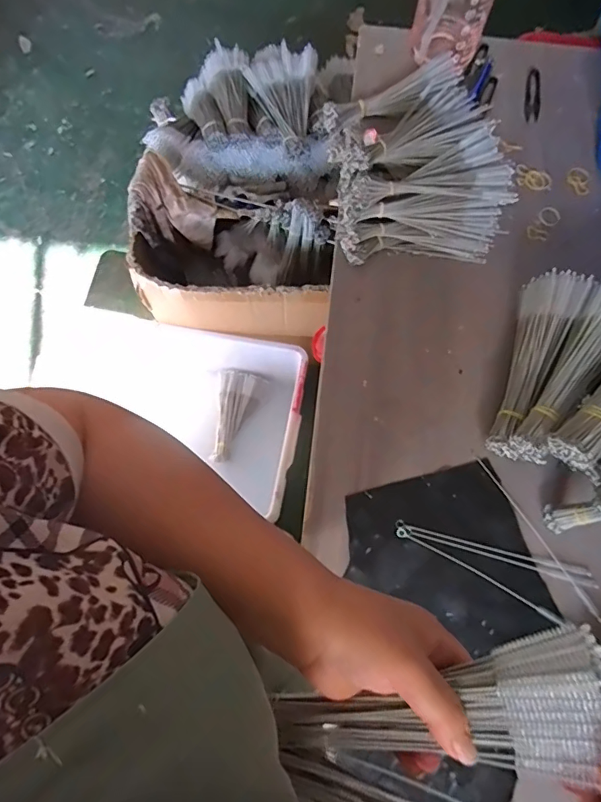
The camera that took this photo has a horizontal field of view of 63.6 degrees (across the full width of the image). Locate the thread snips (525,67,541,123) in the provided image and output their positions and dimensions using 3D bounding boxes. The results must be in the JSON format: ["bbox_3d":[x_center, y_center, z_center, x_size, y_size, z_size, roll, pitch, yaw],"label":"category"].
[{"bbox_3d":[0.377,-0.495,0.786,0.025,0.006,0.107,7,75,2],"label":"thread snips"}]

